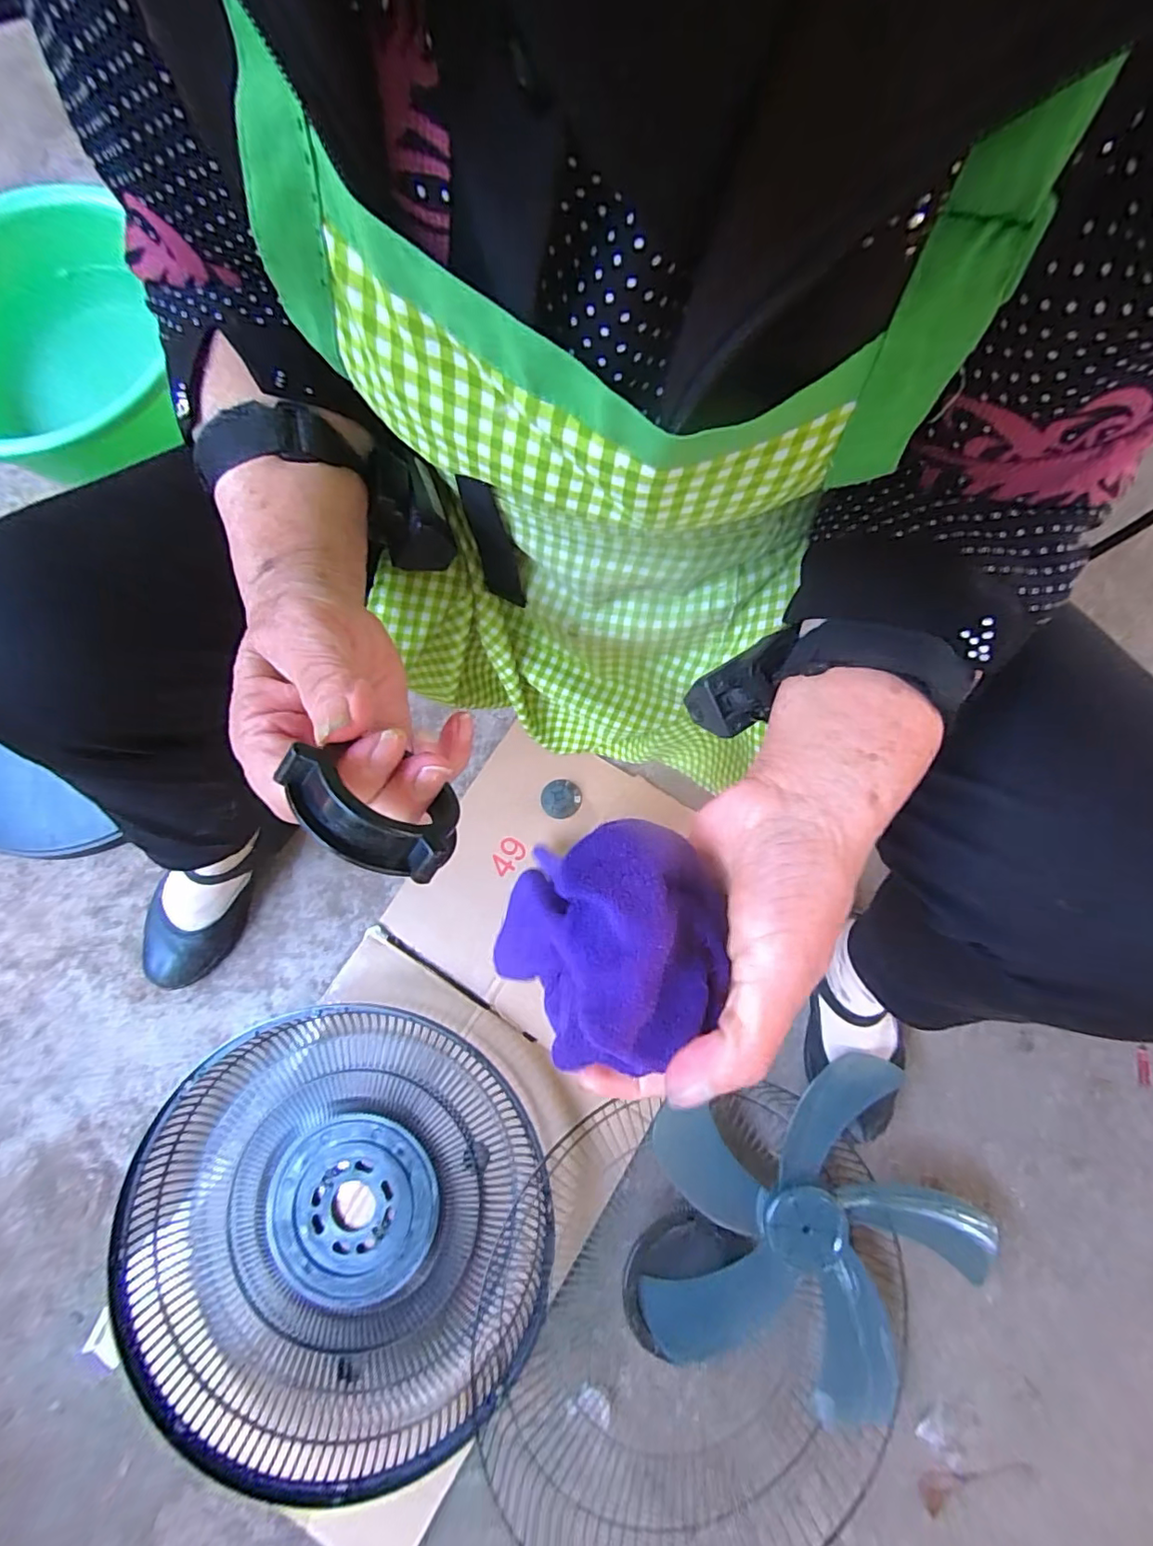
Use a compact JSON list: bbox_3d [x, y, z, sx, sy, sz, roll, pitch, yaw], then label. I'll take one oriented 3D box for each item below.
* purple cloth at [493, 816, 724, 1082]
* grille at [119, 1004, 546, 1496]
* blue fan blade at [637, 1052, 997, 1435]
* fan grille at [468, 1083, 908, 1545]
[{"bbox_3d":[0.011,0.064,0.214,0.086,0.083,0.077,-25,77,-6],"label":"purple cloth"},{"bbox_3d":[-0.227,0.444,0.555,0.399,0.075,0.397,-1,75,0],"label":"grille"},{"bbox_3d":[0.225,0.446,0.542,0.358,0.060,0.308,-14,76,-3],"label":"blue fan blade"},{"bbox_3d":[0.110,0.516,0.523,0.381,0.062,0.417,15,76,4],"label":"fan grille"}]

